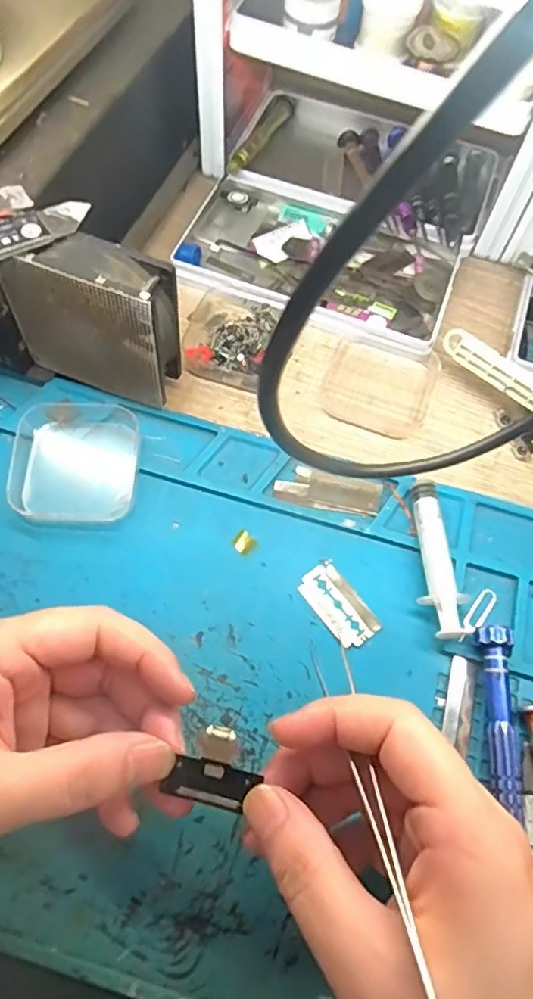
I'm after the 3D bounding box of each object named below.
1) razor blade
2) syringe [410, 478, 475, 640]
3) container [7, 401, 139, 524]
[{"bbox_3d":[0.036,0.051,0.278,0.022,0.004,0.042,-34,71,-17],"label":"razor blade"},{"bbox_3d":[0.086,0.029,0.285,0.023,0.013,0.080,-1,65,-4],"label":"syringe"},{"bbox_3d":[-0.099,-0.022,0.297,0.061,0.014,0.067,-1,65,-3],"label":"container"}]

